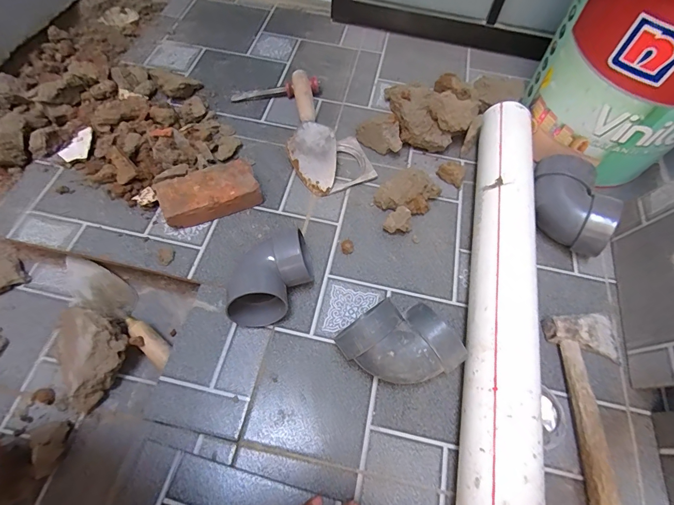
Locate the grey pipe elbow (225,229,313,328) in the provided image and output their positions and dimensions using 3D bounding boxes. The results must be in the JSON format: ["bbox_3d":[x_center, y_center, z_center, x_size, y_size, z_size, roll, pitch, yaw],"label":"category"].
[{"bbox_3d":[-0.097,0.037,0.521,0.122,0.088,0.107,-9,61,-9],"label":"grey pipe elbow"}]

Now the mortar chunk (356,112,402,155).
[{"bbox_3d":[0.085,-0.224,0.695,0.088,0.058,0.048,36,64,16],"label":"mortar chunk"}]

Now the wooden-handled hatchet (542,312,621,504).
[{"bbox_3d":[0.354,0.226,0.476,0.108,0.027,0.310,3,60,-2],"label":"wooden-handled hatchet"}]

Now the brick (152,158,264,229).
[{"bbox_3d":[-0.212,-0.097,0.611,0.157,0.047,0.081,-20,63,-14],"label":"brick"}]

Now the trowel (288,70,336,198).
[{"bbox_3d":[-0.047,-0.226,0.686,0.080,0.065,0.250,-1,60,-4],"label":"trowel"}]

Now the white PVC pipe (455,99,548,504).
[{"bbox_3d":[0.232,0.030,0.546,0.085,0.089,0.667,13,62,3],"label":"white PVC pipe"}]

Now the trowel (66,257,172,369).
[{"bbox_3d":[-0.344,0.090,0.586,0.248,0.043,0.067,35,65,14],"label":"trowel"}]

